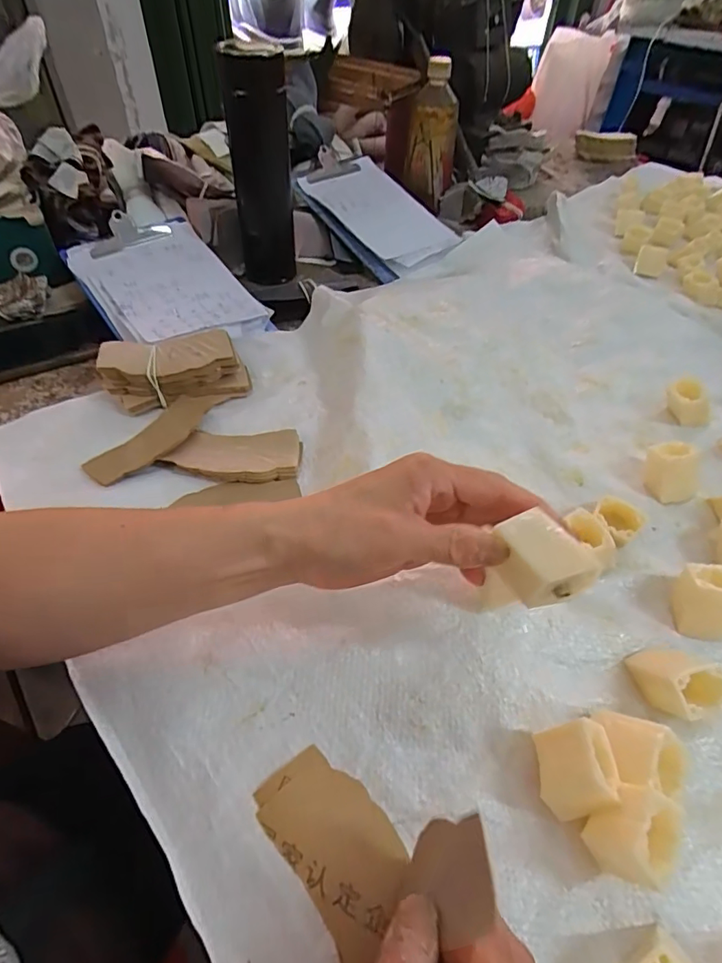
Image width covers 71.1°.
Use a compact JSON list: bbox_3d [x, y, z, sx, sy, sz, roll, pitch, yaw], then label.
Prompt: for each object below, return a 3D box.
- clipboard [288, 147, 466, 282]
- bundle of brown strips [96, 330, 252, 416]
[{"bbox_3d":[0.019,-0.382,0.705,0.171,0.023,0.242,-25,67,-25],"label":"clipboard"},{"bbox_3d":[-0.169,-0.101,0.461,0.123,0.039,0.054,-9,50,-10],"label":"bundle of brown strips"}]

